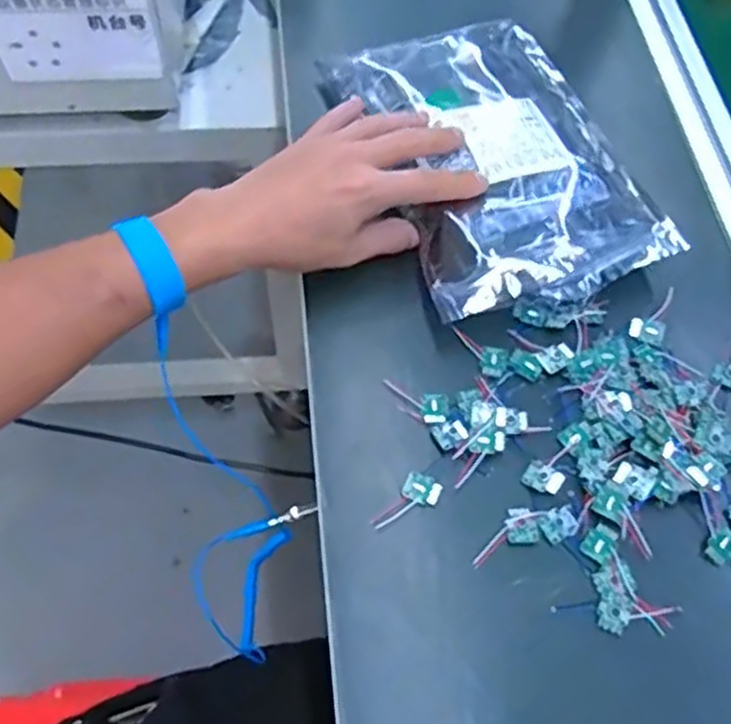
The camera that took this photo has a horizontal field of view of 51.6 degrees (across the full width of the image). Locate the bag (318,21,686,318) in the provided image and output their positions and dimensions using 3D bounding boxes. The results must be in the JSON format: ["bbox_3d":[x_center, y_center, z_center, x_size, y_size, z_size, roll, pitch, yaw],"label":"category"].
[{"bbox_3d":[0.087,-0.152,0.534,0.168,0.043,0.252,-16,63,-10],"label":"bag"}]

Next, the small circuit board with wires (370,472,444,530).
[{"bbox_3d":[0.024,0.082,0.426,0.021,0.007,0.041,36,66,17],"label":"small circuit board with wires"}]

